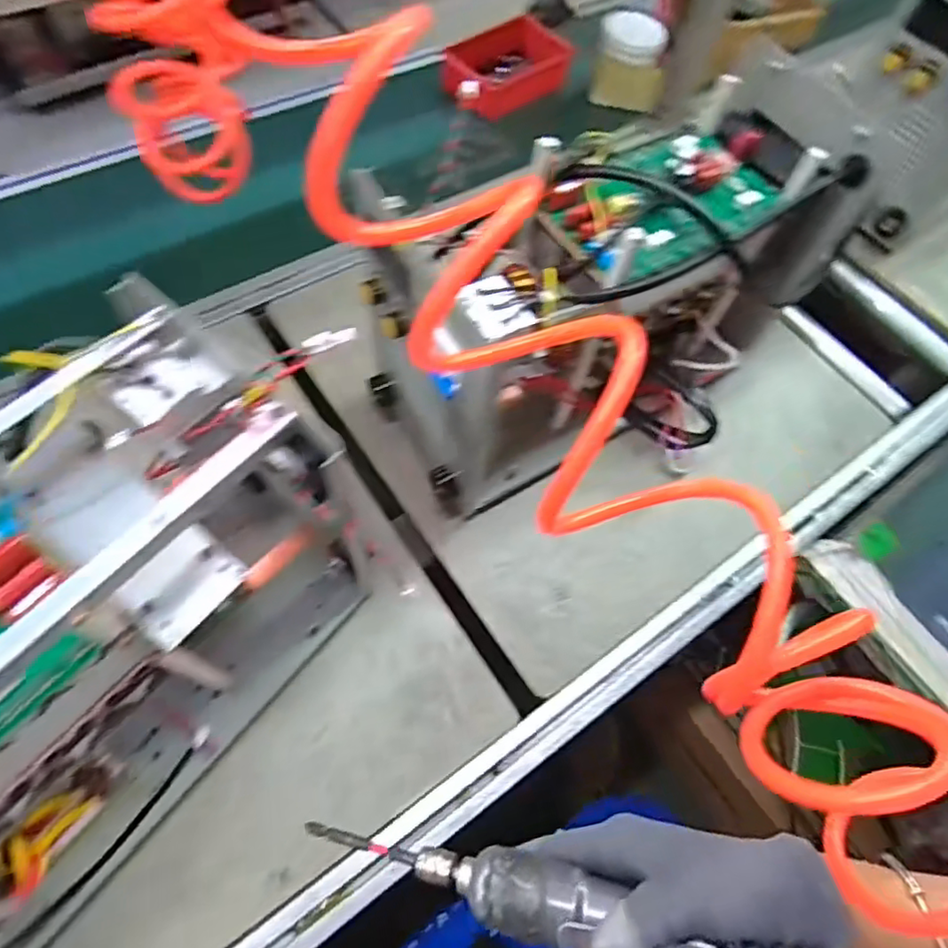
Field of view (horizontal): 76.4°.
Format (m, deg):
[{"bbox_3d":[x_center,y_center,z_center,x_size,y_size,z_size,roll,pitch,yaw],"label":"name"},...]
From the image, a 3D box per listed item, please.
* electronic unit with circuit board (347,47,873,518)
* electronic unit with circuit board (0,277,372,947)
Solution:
[{"bbox_3d":[0.166,-0.172,0.629,0.498,0.286,0.248,-29,70,-19],"label":"electronic unit with circuit board"},{"bbox_3d":[-0.305,0.153,0.424,0.166,0.318,0.458,38,65,12],"label":"electronic unit with circuit board"}]

